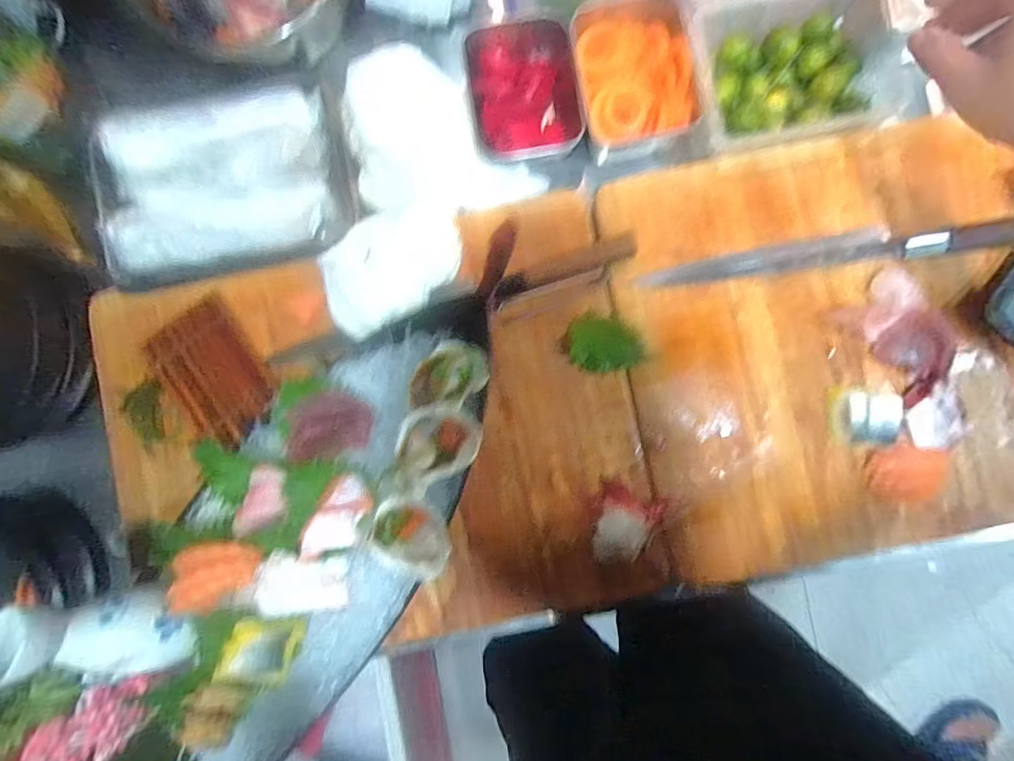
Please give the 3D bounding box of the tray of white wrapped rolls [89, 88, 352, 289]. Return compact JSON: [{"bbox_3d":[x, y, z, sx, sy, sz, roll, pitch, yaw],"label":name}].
[{"bbox_3d":[-0.280,-0.192,0.478,0.250,0.040,0.170,-14,87,2],"label":"tray of white wrapped rolls"}]

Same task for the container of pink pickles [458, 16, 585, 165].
[{"bbox_3d":[0.018,-0.290,0.495,0.113,0.050,0.139,-7,87,2],"label":"container of pink pickles"}]

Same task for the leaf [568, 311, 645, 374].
[{"bbox_3d":[0.092,-0.033,0.455,0.068,0.004,0.052,11,90,2],"label":"leaf"}]

